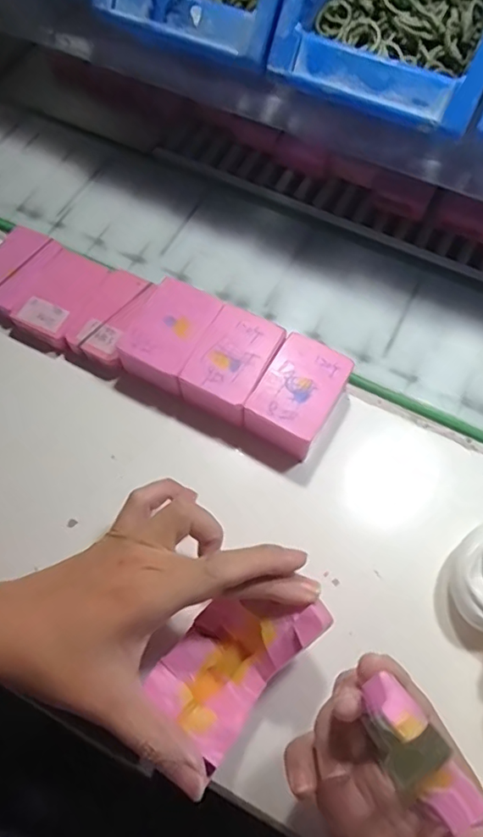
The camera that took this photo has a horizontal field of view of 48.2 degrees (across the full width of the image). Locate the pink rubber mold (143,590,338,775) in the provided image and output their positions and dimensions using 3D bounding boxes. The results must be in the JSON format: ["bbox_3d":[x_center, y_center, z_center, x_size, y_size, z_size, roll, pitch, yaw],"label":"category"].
[{"bbox_3d":[-0.002,0.124,0.287,0.053,0.046,0.088,40,72,15],"label":"pink rubber mold"}]

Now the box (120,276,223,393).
[{"bbox_3d":[-0.050,-0.055,0.379,0.051,0.030,0.075,22,67,8],"label":"box"}]

